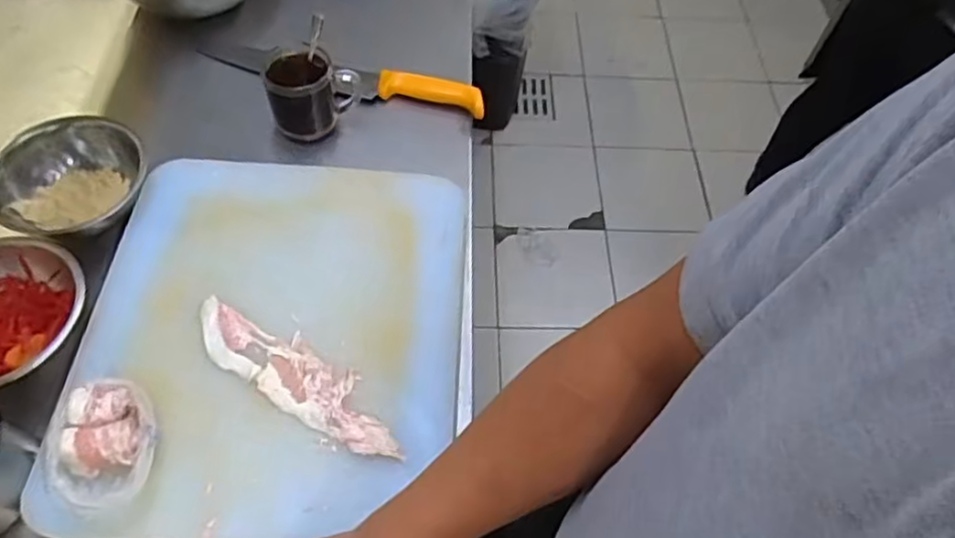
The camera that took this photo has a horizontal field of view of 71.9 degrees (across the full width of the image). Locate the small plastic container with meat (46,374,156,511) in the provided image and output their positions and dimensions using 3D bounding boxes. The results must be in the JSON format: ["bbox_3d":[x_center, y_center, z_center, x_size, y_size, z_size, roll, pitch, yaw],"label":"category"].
[{"bbox_3d":[-0.303,0.139,0.537,0.077,0.040,0.108,-21,61,-16],"label":"small plastic container with meat"}]

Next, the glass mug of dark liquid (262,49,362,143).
[{"bbox_3d":[-0.192,-0.205,0.777,0.101,0.086,0.071,-16,60,-13],"label":"glass mug of dark liquid"}]

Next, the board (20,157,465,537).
[{"bbox_3d":[-0.185,0.052,0.621,0.330,0.020,0.380,3,58,-2],"label":"board"}]

